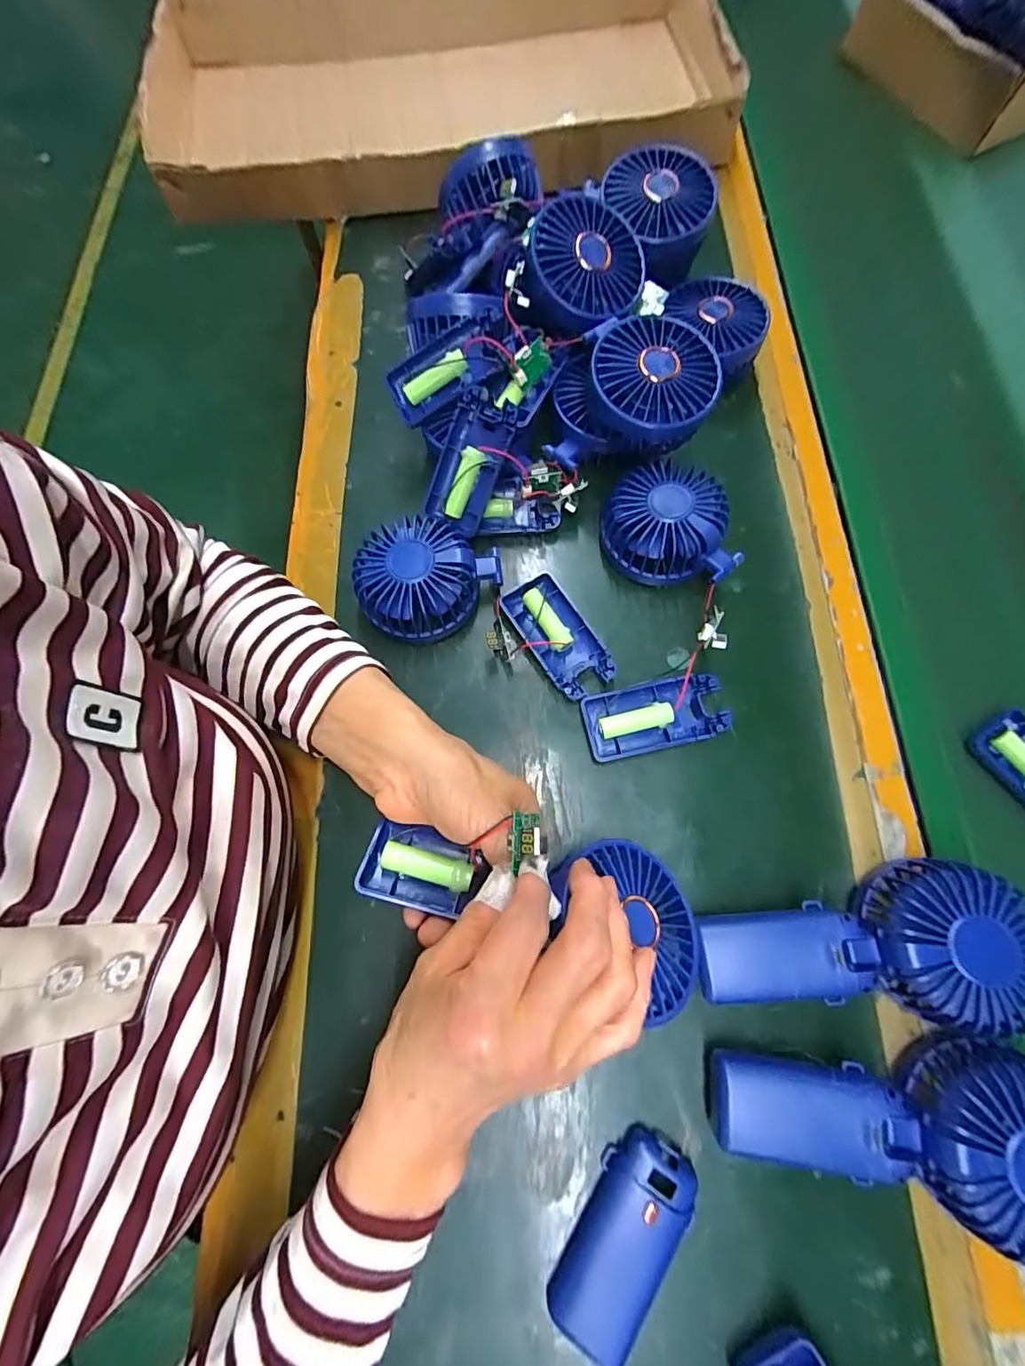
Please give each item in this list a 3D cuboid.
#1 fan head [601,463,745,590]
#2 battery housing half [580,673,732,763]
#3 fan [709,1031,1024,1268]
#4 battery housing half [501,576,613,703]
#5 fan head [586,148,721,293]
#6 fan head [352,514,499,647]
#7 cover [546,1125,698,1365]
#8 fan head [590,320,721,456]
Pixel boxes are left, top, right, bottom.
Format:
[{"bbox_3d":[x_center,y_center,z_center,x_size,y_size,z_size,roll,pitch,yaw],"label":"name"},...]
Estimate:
[{"bbox_3d":[0.116,-0.110,0.360,0.094,0.050,0.079,29,76,10],"label":"fan head"},{"bbox_3d":[0.095,0.024,0.338,0.091,0.018,0.044,-12,73,-2],"label":"battery housing half"},{"bbox_3d":[0.195,0.226,0.255,0.178,0.049,0.084,5,73,4],"label":"fan"},{"bbox_3d":[0.032,-0.032,0.356,0.042,0.022,0.091,-32,75,-8],"label":"battery housing half"},{"bbox_3d":[0.111,-0.359,0.385,0.080,0.050,0.083,-25,75,-8],"label":"fan head"},{"bbox_3d":[-0.061,-0.069,0.351,0.089,0.049,0.082,23,75,8],"label":"fan head"},{"bbox_3d":[0.059,0.287,0.257,0.046,0.017,0.091,29,76,10],"label":"cover"},{"bbox_3d":[0.095,-0.198,0.338,0.078,0.044,0.080,0,73,-1],"label":"fan head"}]

